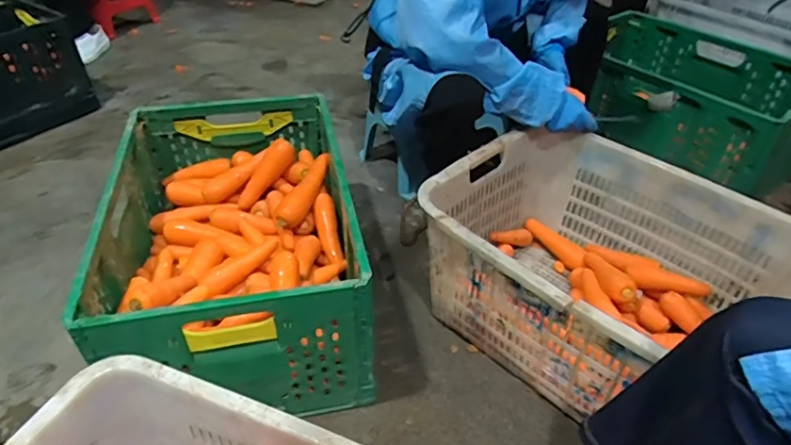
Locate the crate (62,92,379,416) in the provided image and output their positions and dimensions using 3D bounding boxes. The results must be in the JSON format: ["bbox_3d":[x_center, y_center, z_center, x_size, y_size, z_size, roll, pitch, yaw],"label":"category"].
[{"bbox_3d":[-0.290,0.017,0.991,0.388,0.249,0.604,-8,40,-11],"label":"crate"}]

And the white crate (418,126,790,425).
[{"bbox_3d":[0.362,0.104,0.932,0.438,0.284,0.567,-31,49,-33],"label":"white crate"}]

